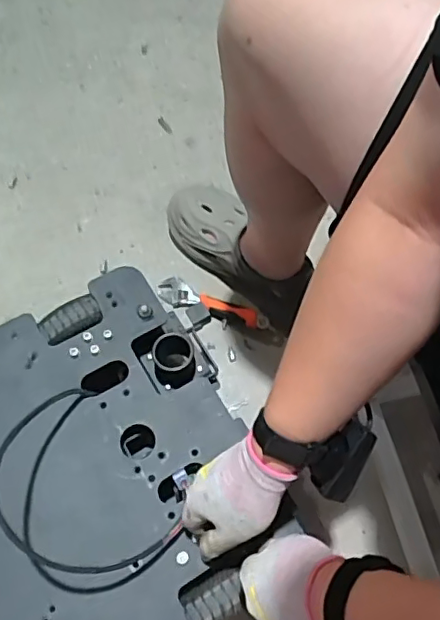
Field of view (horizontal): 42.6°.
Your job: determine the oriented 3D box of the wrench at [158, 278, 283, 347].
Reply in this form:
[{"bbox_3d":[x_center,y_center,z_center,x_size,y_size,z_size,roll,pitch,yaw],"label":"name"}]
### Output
[{"bbox_3d":[0.001,-0.001,0.917,0.218,0.032,0.056,20,66,6],"label":"wrench"}]

